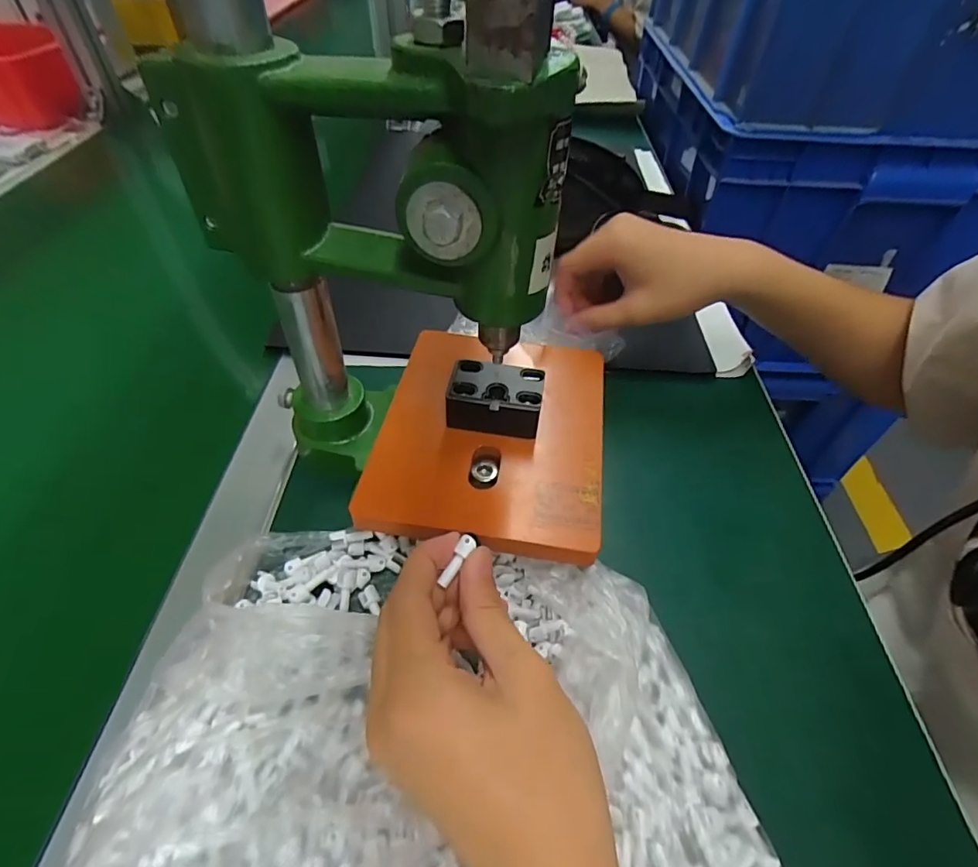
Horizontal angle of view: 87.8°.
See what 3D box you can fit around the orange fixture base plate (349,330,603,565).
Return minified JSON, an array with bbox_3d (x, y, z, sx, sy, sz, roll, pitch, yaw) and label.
[{"bbox_3d":[0.002,-0.006,0.307,0.132,0.021,0.157,8,48,4],"label":"orange fixture base plate"}]

